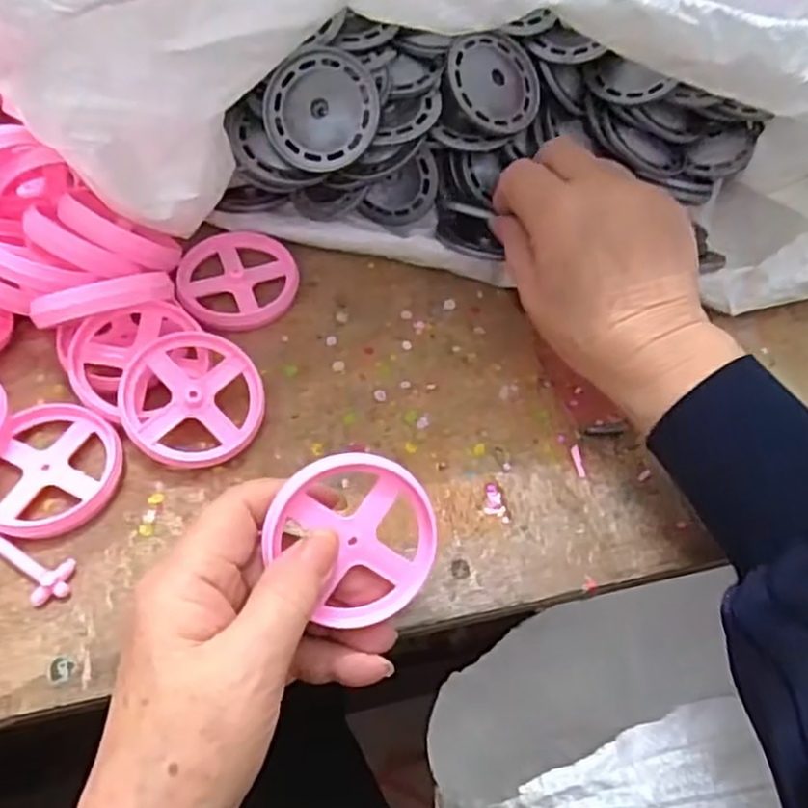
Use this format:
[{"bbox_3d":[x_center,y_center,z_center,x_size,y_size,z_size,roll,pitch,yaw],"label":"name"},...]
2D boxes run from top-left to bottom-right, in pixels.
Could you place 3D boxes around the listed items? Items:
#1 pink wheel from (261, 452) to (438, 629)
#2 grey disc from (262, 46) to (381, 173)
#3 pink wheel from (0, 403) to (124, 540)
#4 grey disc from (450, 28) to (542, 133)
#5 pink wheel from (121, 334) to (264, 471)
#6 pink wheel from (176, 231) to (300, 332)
[{"bbox_3d":[-0.019,0.050,0.273,0.061,0.005,0.062,0,95,-12],"label":"pink wheel"},{"bbox_3d":[-0.042,-0.148,0.367,0.057,0.004,0.057,1,99,7],"label":"grey disc"},{"bbox_3d":[-0.159,0.029,0.330,0.058,0.006,0.065,16,57,7],"label":"pink wheel"},{"bbox_3d":[0.049,-0.174,0.396,0.054,0.004,0.054,2,86,-26],"label":"grey disc"},{"bbox_3d":[-0.099,-0.003,0.344,0.063,0.006,0.064,6,70,-16],"label":"pink wheel"},{"bbox_3d":[-0.091,-0.071,0.402,0.063,0.008,0.065,2,57,-3],"label":"pink wheel"}]

